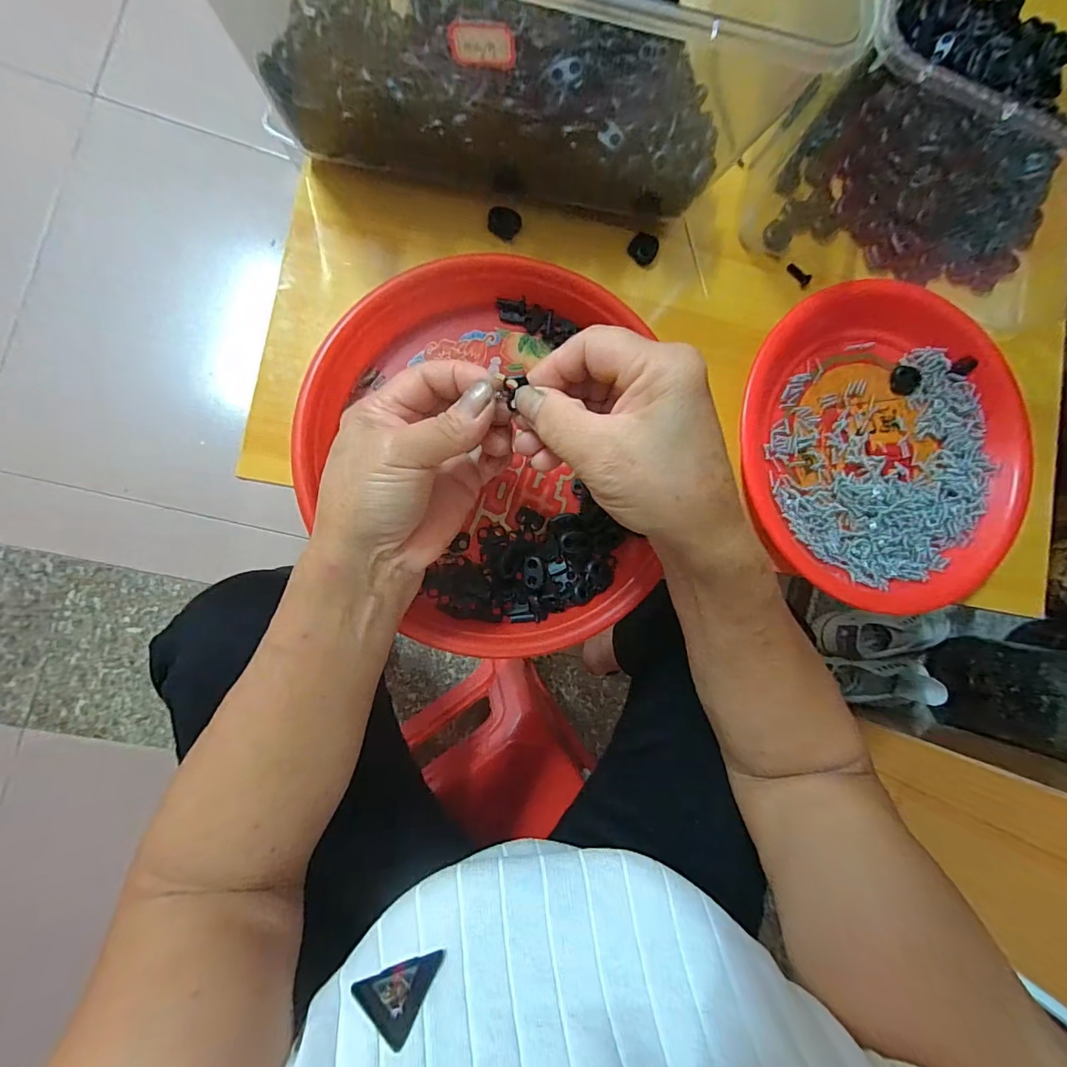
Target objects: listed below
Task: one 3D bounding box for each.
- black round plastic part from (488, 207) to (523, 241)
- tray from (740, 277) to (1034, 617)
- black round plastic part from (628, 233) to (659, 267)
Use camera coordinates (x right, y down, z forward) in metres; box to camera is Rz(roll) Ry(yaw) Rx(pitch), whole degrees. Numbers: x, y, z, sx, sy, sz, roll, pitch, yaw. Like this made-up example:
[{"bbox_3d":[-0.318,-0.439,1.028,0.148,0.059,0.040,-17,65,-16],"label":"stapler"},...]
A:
[{"bbox_3d":[-0.019,-0.208,0.320,0.021,0.008,0.017,26,83,-7],"label":"black round plastic part"},{"bbox_3d":[0.250,-0.059,0.337,0.222,0.024,0.216,4,86,-9],"label":"tray"},{"bbox_3d":[0.077,-0.199,0.334,0.020,0.006,0.017,25,83,-7],"label":"black round plastic part"}]

